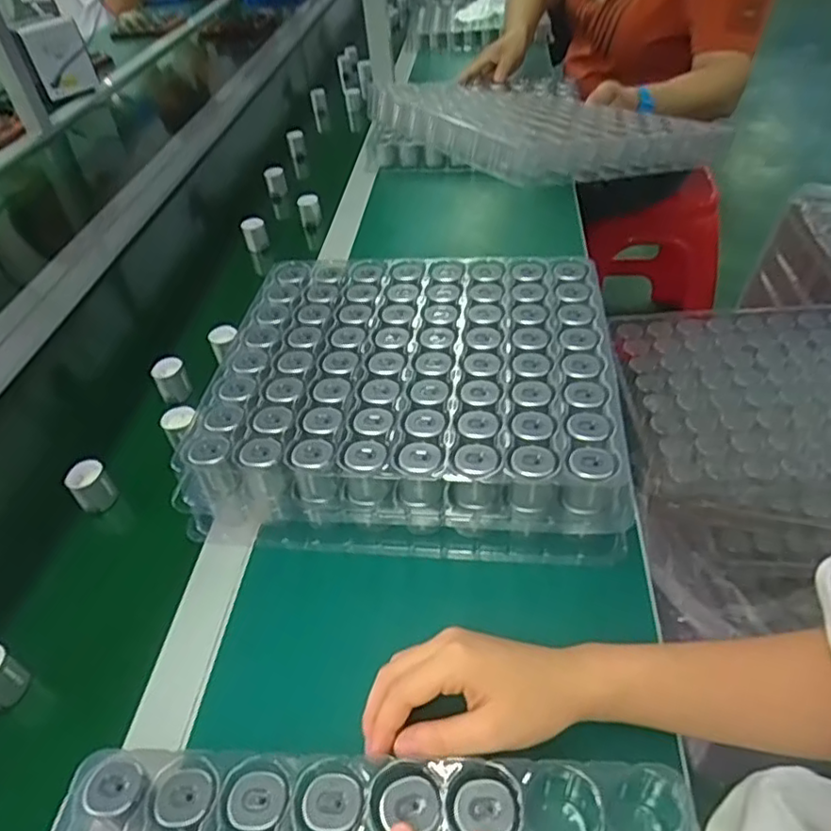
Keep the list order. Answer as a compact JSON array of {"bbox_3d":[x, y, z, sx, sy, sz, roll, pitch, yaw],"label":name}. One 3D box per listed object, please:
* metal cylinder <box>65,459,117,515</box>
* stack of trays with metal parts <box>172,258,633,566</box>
[{"bbox_3d":[-0.279,0.062,0.557,0.031,0.035,0.028,-32,48,-25],"label":"metal cylinder"},{"bbox_3d":[0.000,-0.028,0.571,0.327,0.074,0.302,1,43,9],"label":"stack of trays with metal parts"}]

